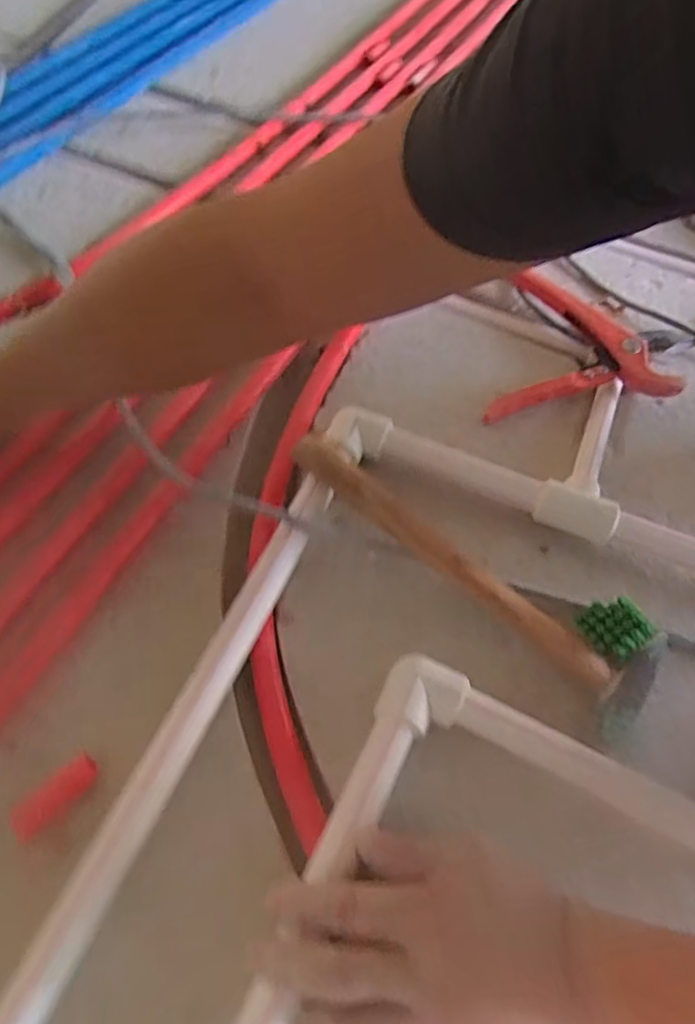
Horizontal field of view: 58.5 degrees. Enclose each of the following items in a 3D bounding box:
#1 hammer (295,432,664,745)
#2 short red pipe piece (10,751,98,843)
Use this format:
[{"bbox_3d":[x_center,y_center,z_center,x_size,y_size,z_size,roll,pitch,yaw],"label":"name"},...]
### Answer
[{"bbox_3d":[0.093,0.028,0.466,0.307,0.032,0.078,40,63,19],"label":"hammer"},{"bbox_3d":[-0.183,0.177,0.387,0.056,0.015,0.019,-39,68,-25],"label":"short red pipe piece"}]

